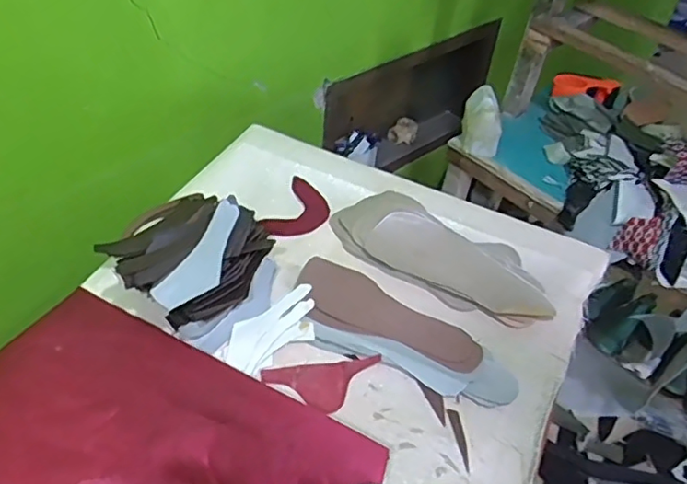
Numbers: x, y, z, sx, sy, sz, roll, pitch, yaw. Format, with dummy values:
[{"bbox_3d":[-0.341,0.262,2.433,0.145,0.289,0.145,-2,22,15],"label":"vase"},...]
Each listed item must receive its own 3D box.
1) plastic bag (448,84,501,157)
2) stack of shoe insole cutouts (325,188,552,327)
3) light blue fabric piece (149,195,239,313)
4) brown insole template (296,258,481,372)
[{"bbox_3d":[0.284,-0.246,1.260,0.098,0.118,0.088,15,46,10],"label":"plastic bag"},{"bbox_3d":[0.137,0.018,0.856,0.321,0.029,0.135,28,49,22],"label":"stack of shoe insole cutouts"},{"bbox_3d":[-0.163,0.015,0.720,0.058,0.013,0.152,20,61,14],"label":"light blue fabric piece"},{"bbox_3d":[0.048,0.099,0.778,0.258,0.010,0.094,25,48,19],"label":"brown insole template"}]

